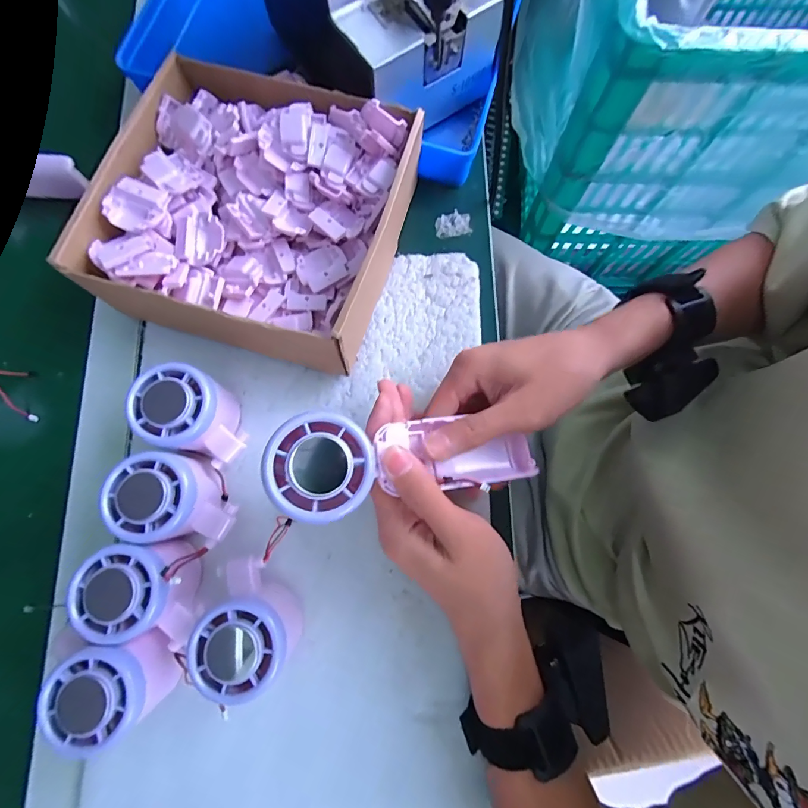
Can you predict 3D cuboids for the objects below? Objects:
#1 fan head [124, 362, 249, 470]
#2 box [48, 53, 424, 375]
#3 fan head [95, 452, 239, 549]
[{"bbox_3d":[-0.142,0.008,0.281,0.069,0.051,0.052,24,81,4],"label":"fan head"},{"bbox_3d":[-0.112,-0.143,0.308,0.209,0.067,0.199,17,80,3],"label":"box"},{"bbox_3d":[-0.149,0.062,0.267,0.071,0.047,0.053,14,80,3],"label":"fan head"}]

